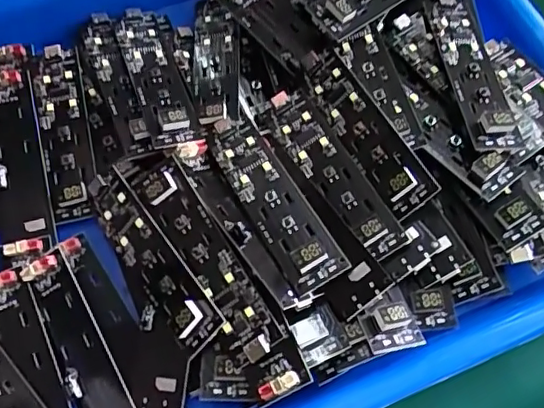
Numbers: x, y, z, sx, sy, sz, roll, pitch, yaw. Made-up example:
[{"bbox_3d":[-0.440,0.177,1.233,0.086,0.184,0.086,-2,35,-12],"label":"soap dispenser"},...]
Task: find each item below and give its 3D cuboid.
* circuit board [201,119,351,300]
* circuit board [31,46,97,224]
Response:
[{"bbox_3d":[-0.002,-0.003,0.247,0.025,0.009,0.090,-32,61,-3],"label":"circuit board"},{"bbox_3d":[-0.100,-0.035,0.281,0.024,0.013,0.090,-13,68,-8],"label":"circuit board"}]

